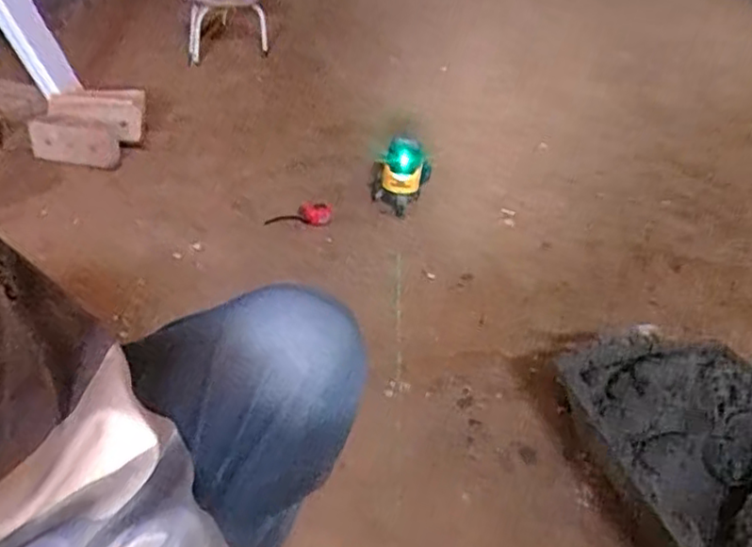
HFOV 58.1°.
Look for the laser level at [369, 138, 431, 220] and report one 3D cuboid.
[{"bbox_3d":[0.052,-0.213,1.475,0.129,0.134,0.118,8,33,4],"label":"laser level"}]

